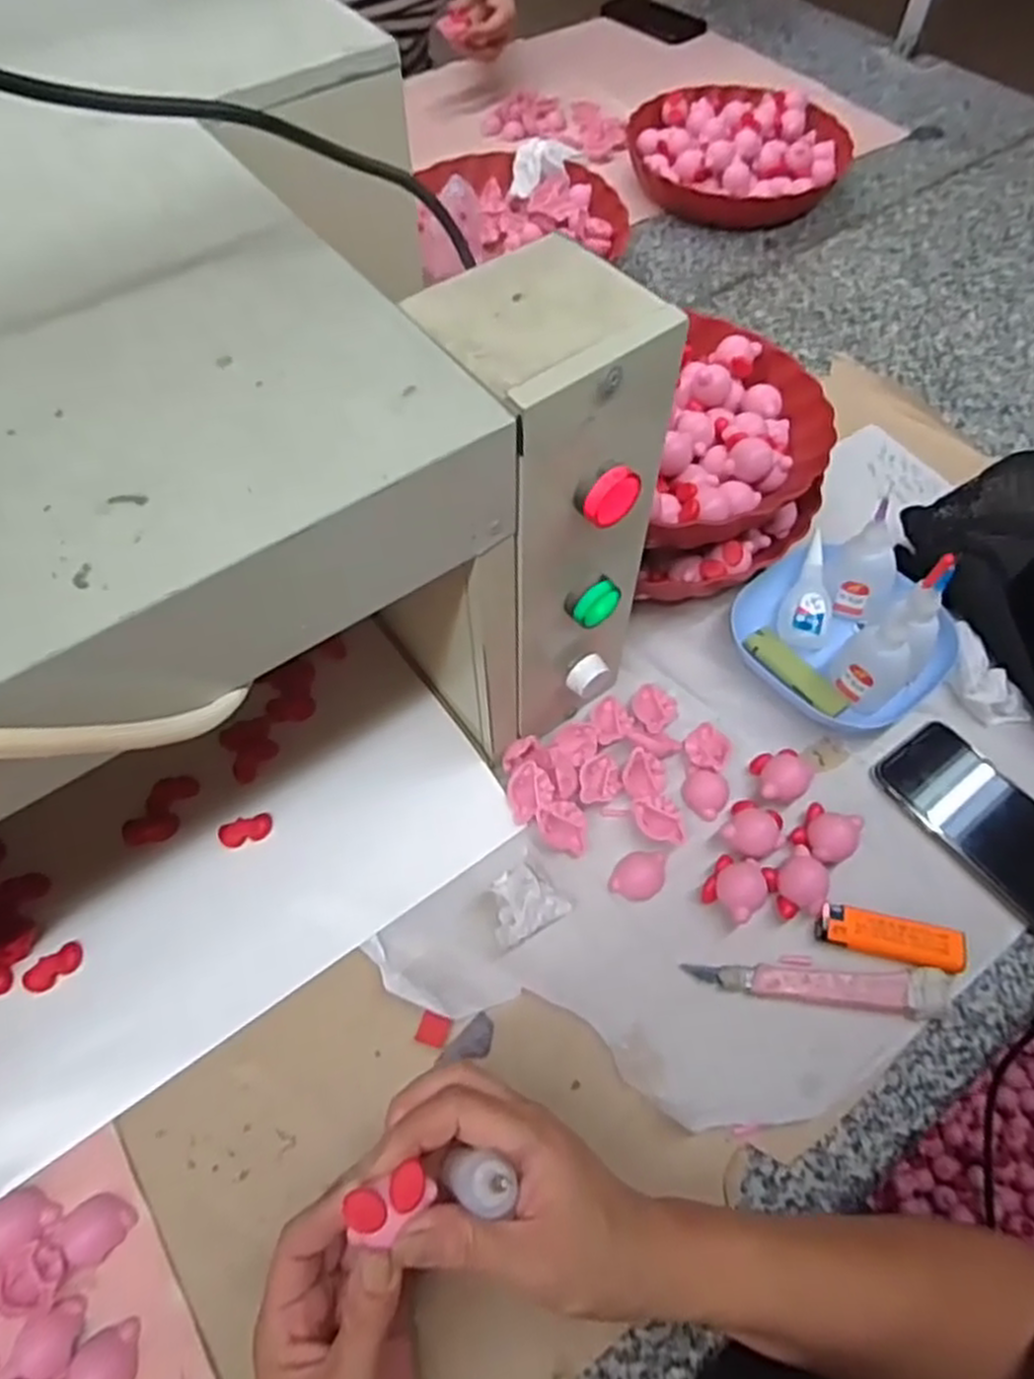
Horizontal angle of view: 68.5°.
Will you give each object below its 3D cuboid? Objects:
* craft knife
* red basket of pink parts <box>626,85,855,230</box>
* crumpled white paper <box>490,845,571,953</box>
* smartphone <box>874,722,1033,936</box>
[{"bbox_3d":[0.174,0.170,0.430,0.146,0.014,0.025,1,59,1],"label":"craft knife"},{"bbox_3d":[0.250,-0.608,0.863,0.233,0.059,0.218,-3,59,-1],"label":"red basket of pink parts"},{"bbox_3d":[0.005,0.122,0.442,0.048,0.036,0.039,-30,64,-16],"label":"crumpled white paper"},{"bbox_3d":[0.301,0.084,0.484,0.070,0.012,0.137,-30,63,-16],"label":"smartphone"}]

